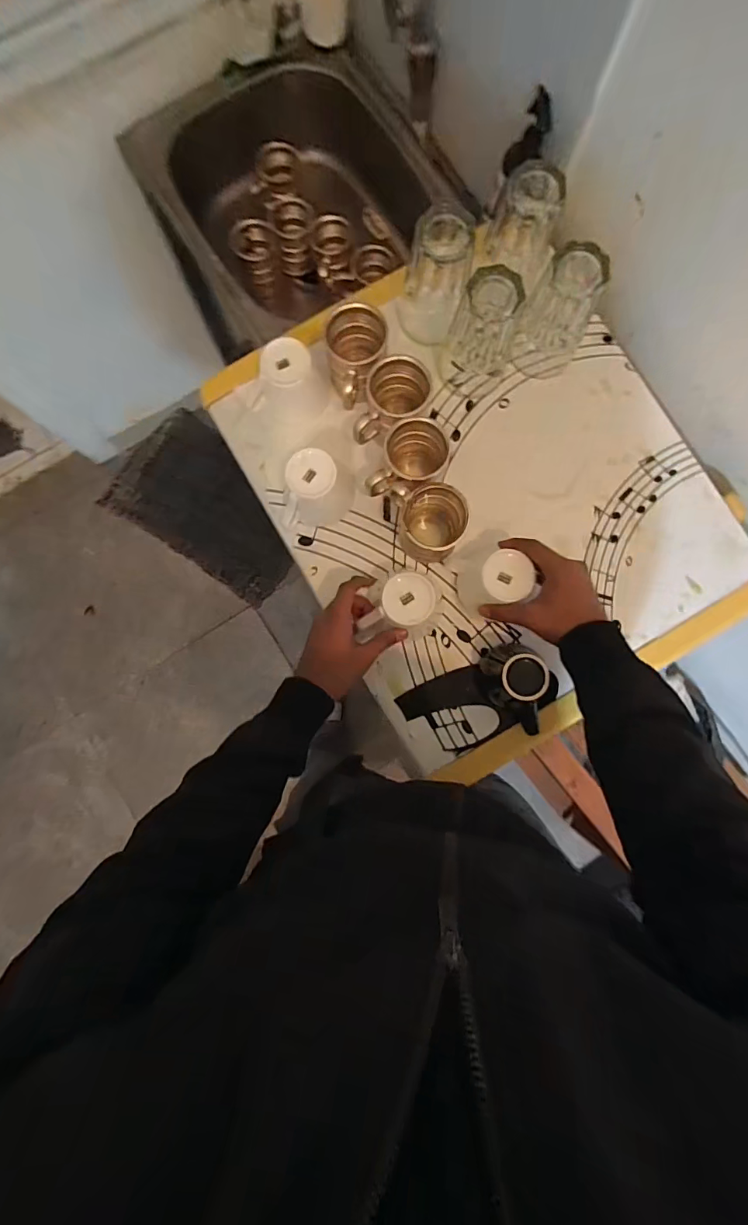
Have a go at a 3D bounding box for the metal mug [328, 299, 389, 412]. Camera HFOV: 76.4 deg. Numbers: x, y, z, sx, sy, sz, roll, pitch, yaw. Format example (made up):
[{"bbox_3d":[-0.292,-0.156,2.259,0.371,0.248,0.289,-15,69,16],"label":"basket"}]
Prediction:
[{"bbox_3d":[-0.018,-0.300,0.582,0.072,0.093,0.098,-11,85,-1],"label":"metal mug"}]

